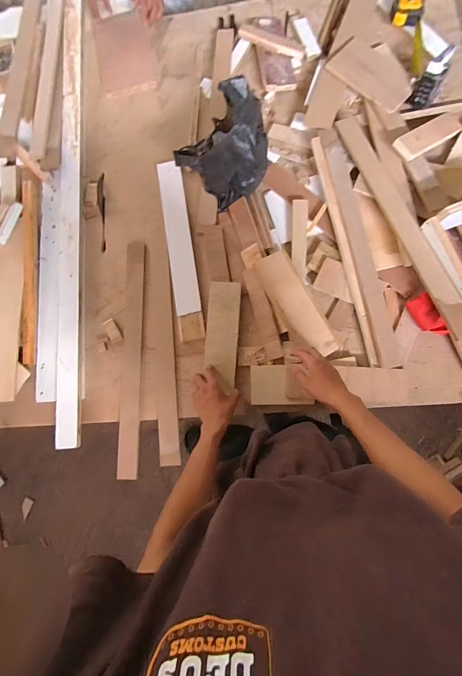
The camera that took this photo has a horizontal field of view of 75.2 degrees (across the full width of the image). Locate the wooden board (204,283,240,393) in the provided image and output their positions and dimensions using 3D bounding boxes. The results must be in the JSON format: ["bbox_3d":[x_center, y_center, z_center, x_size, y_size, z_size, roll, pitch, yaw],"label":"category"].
[{"bbox_3d":[-0.020,-0.011,0.737,0.084,0.014,0.250,0,85,7],"label":"wooden board"}]

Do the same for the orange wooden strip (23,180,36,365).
[{"bbox_3d":[-0.540,-0.182,0.802,0.023,0.016,0.497,-6,81,6],"label":"orange wooden strip"}]

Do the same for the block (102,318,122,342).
[{"bbox_3d":[-0.309,-0.021,0.781,0.030,0.010,0.056,-25,81,3],"label":"block"}]

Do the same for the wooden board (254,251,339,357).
[{"bbox_3d":[0.162,-0.081,0.718,0.087,0.024,0.267,-33,84,-11],"label":"wooden board"}]

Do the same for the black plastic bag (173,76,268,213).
[{"bbox_3d":[-0.001,-0.426,0.705,0.204,0.204,0.144,-43,79,0],"label":"black plastic bag"}]

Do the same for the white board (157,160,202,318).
[{"bbox_3d":[-0.141,-0.272,0.802,0.066,0.010,0.423,-9,82,5],"label":"white board"}]

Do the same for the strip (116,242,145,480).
[{"bbox_3d":[-0.256,0.043,0.772,0.054,0.015,0.599,-2,82,6],"label":"strip"}]

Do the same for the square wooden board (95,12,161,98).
[{"bbox_3d":[-0.314,-0.854,0.904,0.172,0.011,0.238,-12,86,0],"label":"square wooden board"}]

